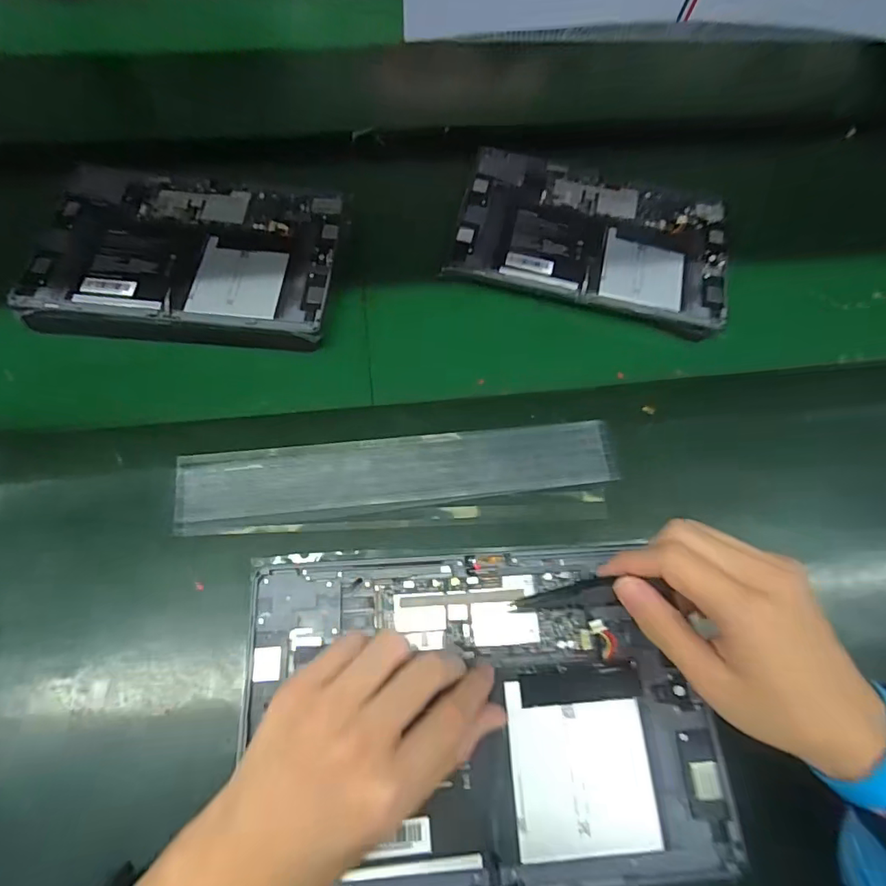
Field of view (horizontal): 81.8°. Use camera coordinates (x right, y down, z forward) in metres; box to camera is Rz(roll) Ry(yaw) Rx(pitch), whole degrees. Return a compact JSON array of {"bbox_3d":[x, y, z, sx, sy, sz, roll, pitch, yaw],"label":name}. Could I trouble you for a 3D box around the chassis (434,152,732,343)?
[{"bbox_3d":[0.143,-0.198,0.489,0.251,0.009,0.178,14,65,5],"label":"chassis"}]

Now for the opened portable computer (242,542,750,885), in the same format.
[{"bbox_3d":[0.021,0.145,0.282,0.249,0.015,0.168,-2,65,-3],"label":"opened portable computer"}]

